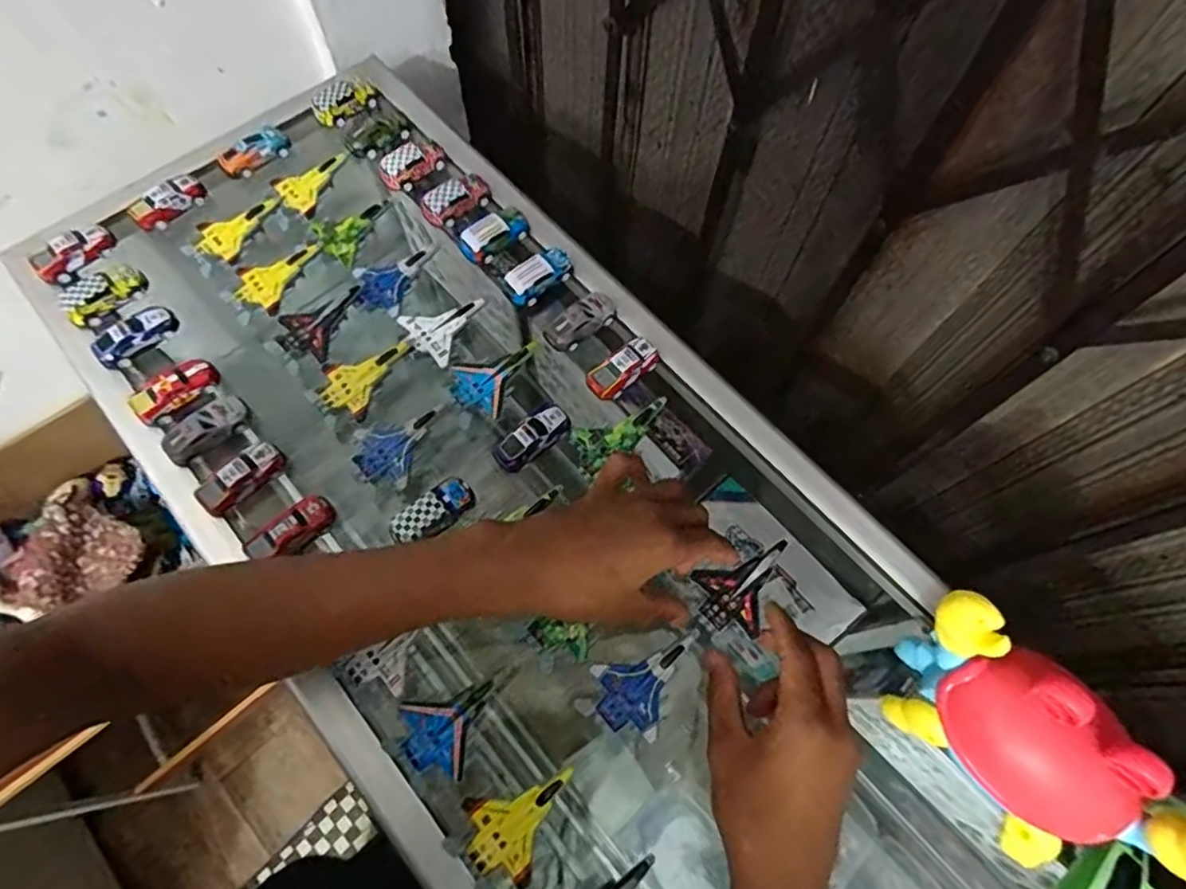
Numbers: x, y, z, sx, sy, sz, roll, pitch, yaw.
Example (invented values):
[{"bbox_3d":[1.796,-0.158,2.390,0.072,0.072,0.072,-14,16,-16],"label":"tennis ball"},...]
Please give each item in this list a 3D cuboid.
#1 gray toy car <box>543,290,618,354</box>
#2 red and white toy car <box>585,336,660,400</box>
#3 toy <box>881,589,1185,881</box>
[{"bbox_3d":[-0.009,-0.103,0.523,0.065,0.022,0.027,-39,73,-14],"label":"gray toy car"},{"bbox_3d":[0.025,-0.062,0.508,0.063,0.018,0.027,-40,73,-14],"label":"red and white toy car"},{"bbox_3d":[0.243,0.168,0.344,0.059,0.115,0.174,-36,73,-16],"label":"toy"}]

